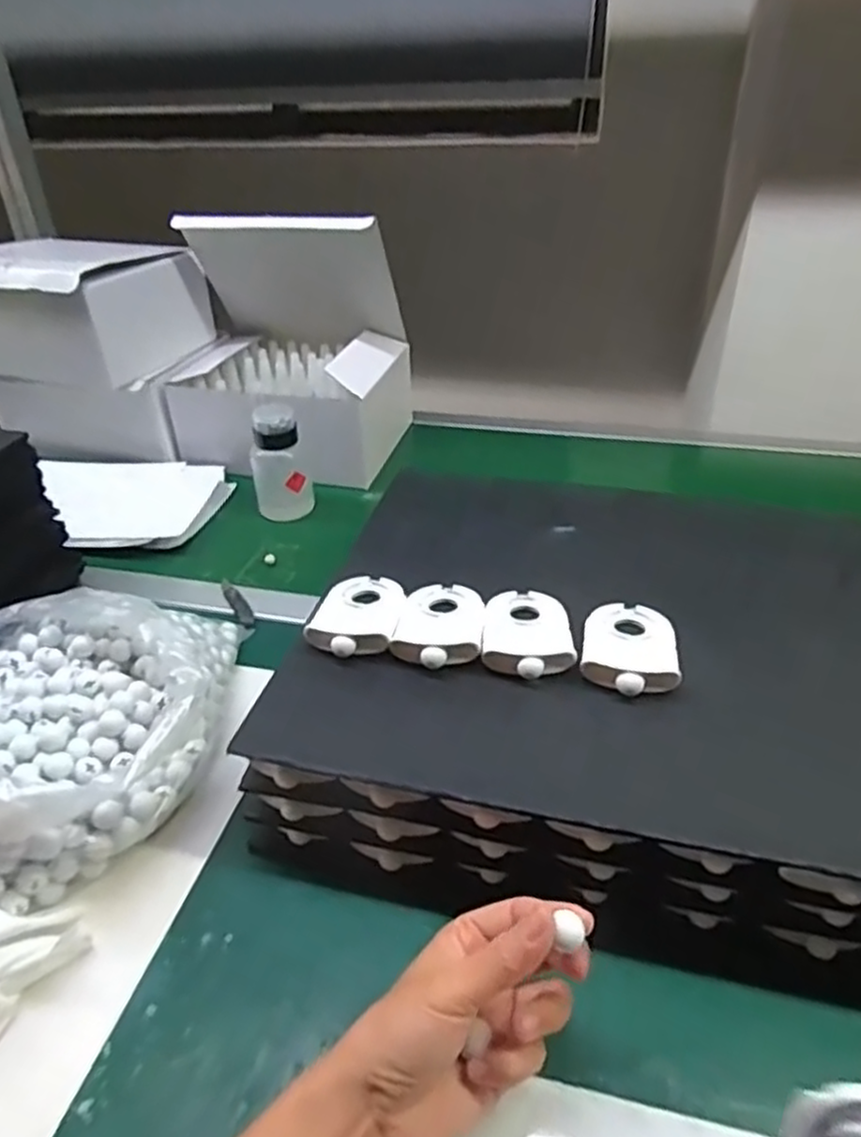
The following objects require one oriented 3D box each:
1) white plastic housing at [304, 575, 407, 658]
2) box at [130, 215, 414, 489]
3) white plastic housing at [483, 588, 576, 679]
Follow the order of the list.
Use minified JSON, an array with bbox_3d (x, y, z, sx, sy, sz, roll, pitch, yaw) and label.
[{"bbox_3d":[-0.050,0.033,0.513,0.059,0.020,0.087,5,35,10],"label":"white plastic housing"},{"bbox_3d":[-0.186,-0.268,0.888,0.255,0.268,0.258,7,36,13],"label":"box"},{"bbox_3d":[0.066,0.041,0.494,0.058,0.013,0.089,2,35,6],"label":"white plastic housing"}]

